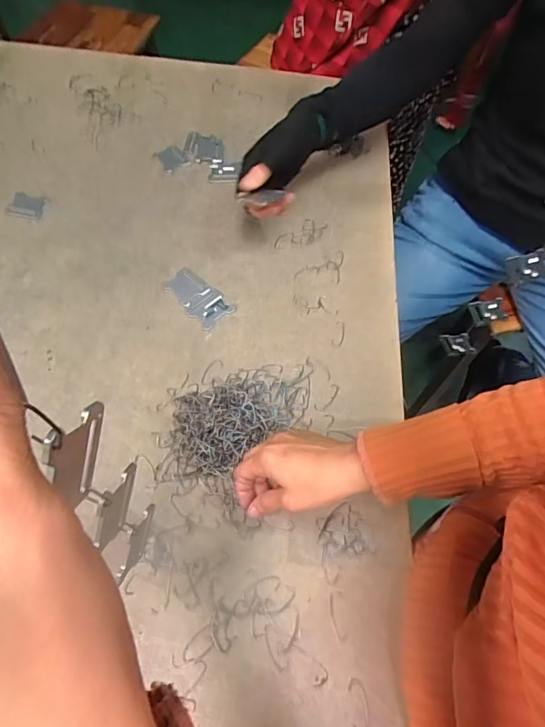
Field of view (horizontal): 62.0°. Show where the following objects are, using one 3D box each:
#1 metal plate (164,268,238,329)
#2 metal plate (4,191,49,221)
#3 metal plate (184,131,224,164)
[{"bbox_3d":[-0.092,-0.083,0.563,0.047,0.004,0.090,-39,70,-22],"label":"metal plate"},{"bbox_3d":[-0.331,-0.212,0.609,0.050,0.006,0.045,13,61,3],"label":"metal plate"},{"bbox_3d":[-0.103,-0.327,0.687,0.056,0.007,0.058,2,61,-3],"label":"metal plate"}]

